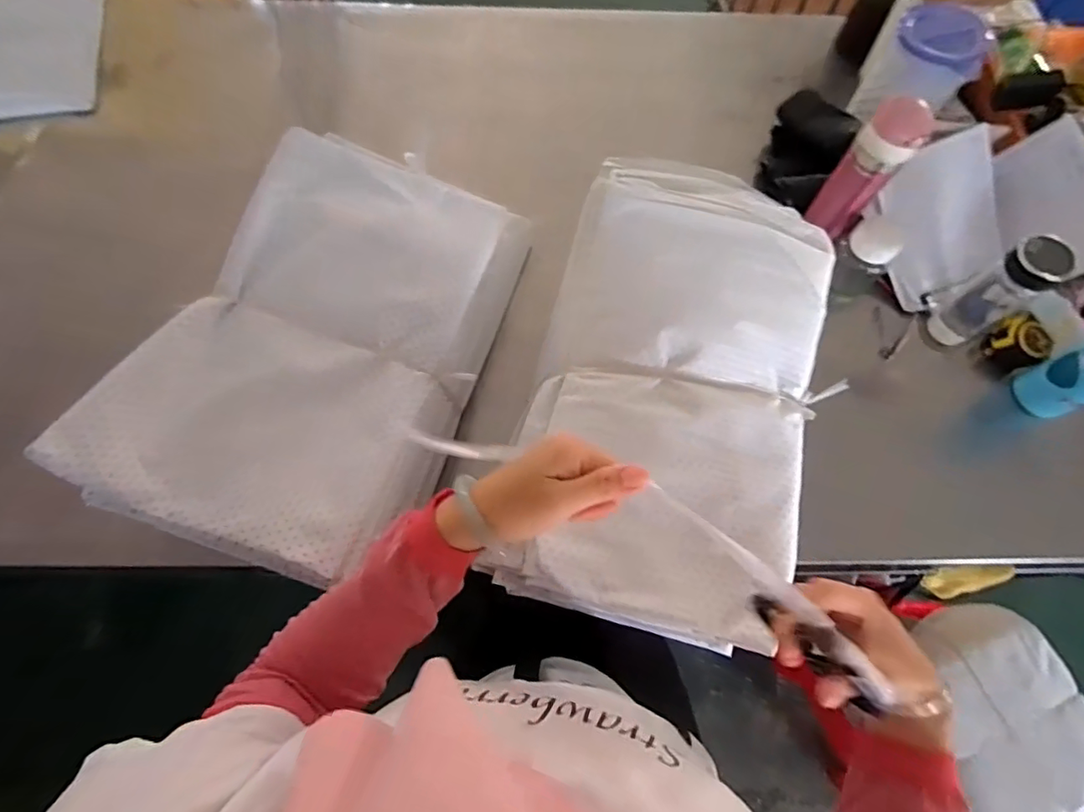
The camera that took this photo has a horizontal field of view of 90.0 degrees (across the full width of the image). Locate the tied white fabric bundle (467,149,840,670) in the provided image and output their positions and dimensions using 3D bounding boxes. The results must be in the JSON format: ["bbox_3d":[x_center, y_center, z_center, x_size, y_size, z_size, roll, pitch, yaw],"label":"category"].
[{"bbox_3d":[0.146,-0.034,0.591,0.293,0.074,0.520,16,69,4],"label":"tied white fabric bundle"}]

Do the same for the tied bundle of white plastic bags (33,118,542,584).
[{"bbox_3d":[-0.236,-0.075,0.643,0.307,0.189,0.503,15,69,4],"label":"tied bundle of white plastic bags"}]

